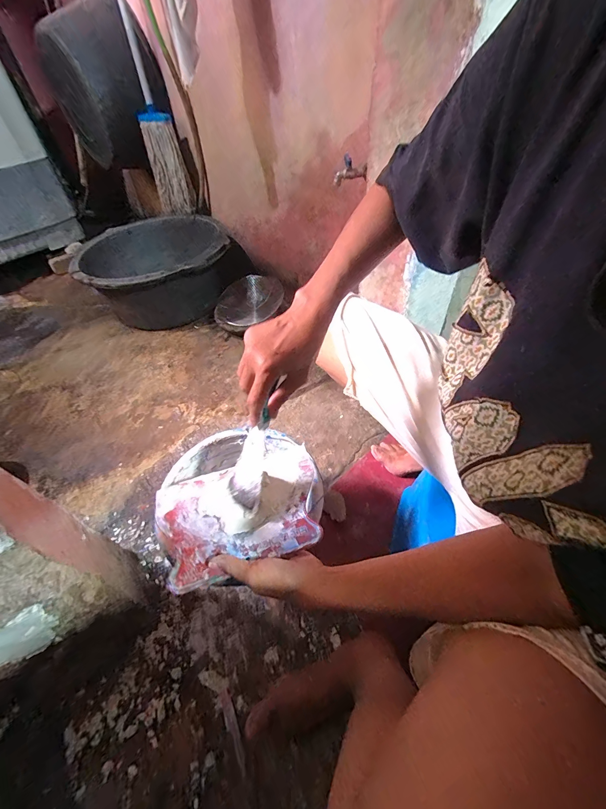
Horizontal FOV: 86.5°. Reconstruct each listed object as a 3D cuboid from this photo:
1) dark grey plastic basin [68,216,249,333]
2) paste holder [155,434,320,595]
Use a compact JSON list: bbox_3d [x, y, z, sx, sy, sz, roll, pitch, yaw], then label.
[{"bbox_3d":[-0.501,-0.487,1.208,0.541,0.266,0.434,-20,48,-13],"label":"dark grey plastic basin"},{"bbox_3d":[-0.076,0.120,0.411,0.213,0.035,0.166,-21,49,-14],"label":"paste holder"}]

